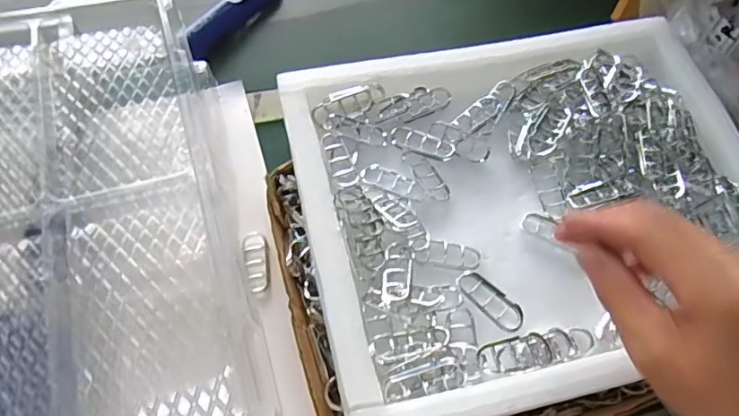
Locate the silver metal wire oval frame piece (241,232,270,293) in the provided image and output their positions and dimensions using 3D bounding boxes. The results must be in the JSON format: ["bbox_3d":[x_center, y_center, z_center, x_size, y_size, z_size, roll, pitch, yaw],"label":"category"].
[{"bbox_3d":[-0.093,0.043,0.432,0.021,0.004,0.055,-7,61,-5],"label":"silver metal wire oval frame piece"}]

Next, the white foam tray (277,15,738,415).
[{"bbox_3d":[0.126,-0.011,0.399,0.354,0.038,0.288,-11,61,-8],"label":"white foam tray"}]

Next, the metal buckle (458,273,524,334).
[{"bbox_3d":[0.084,0.064,0.366,0.050,0.006,0.023,39,67,19],"label":"metal buckle"}]

